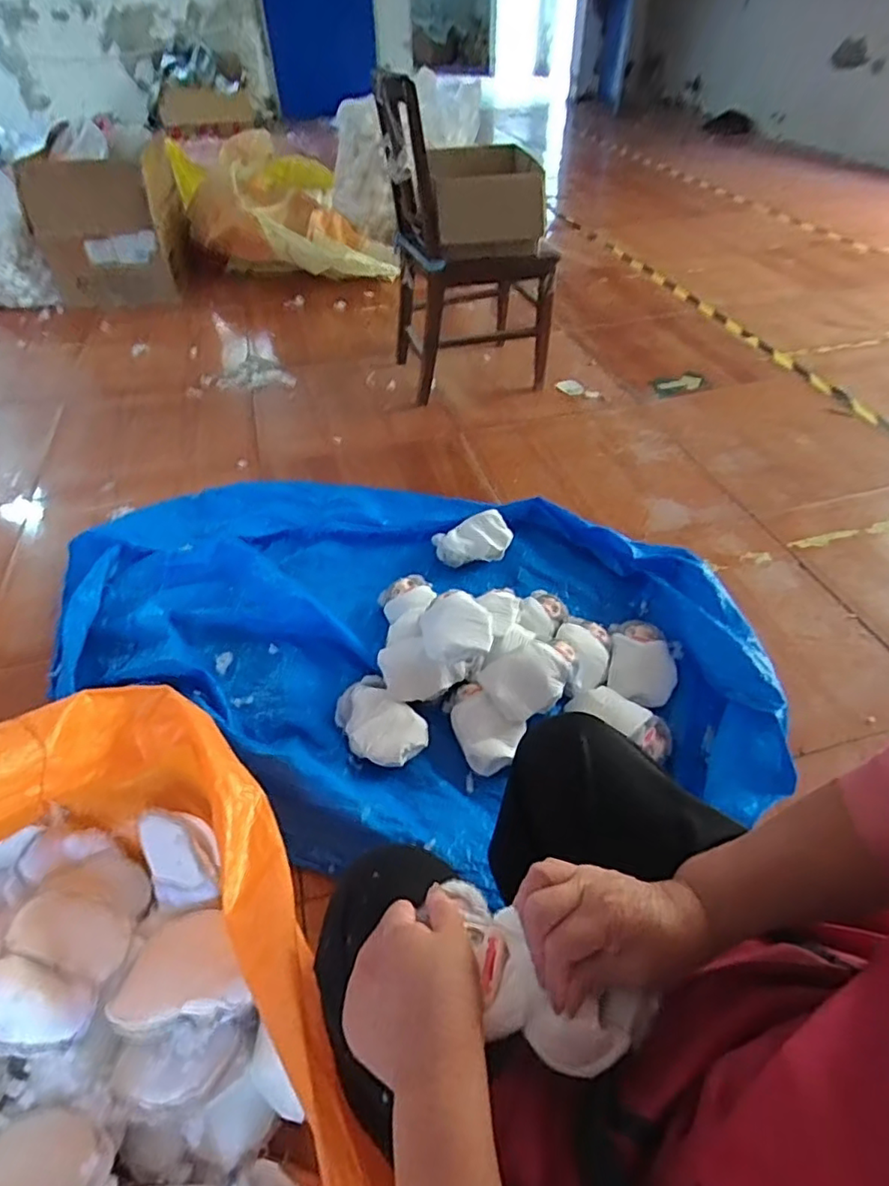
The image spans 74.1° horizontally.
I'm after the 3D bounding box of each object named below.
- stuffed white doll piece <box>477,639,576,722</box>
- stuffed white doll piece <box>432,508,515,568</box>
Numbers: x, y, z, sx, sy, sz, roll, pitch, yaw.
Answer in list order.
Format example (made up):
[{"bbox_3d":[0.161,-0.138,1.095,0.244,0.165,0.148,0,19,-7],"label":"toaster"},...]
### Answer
[{"bbox_3d":[0.156,0.151,1.049,0.171,0.073,0.117,-14,46,-13],"label":"stuffed white doll piece"},{"bbox_3d":[0.069,-0.130,1.369,0.179,0.065,0.112,-12,46,-11],"label":"stuffed white doll piece"}]

